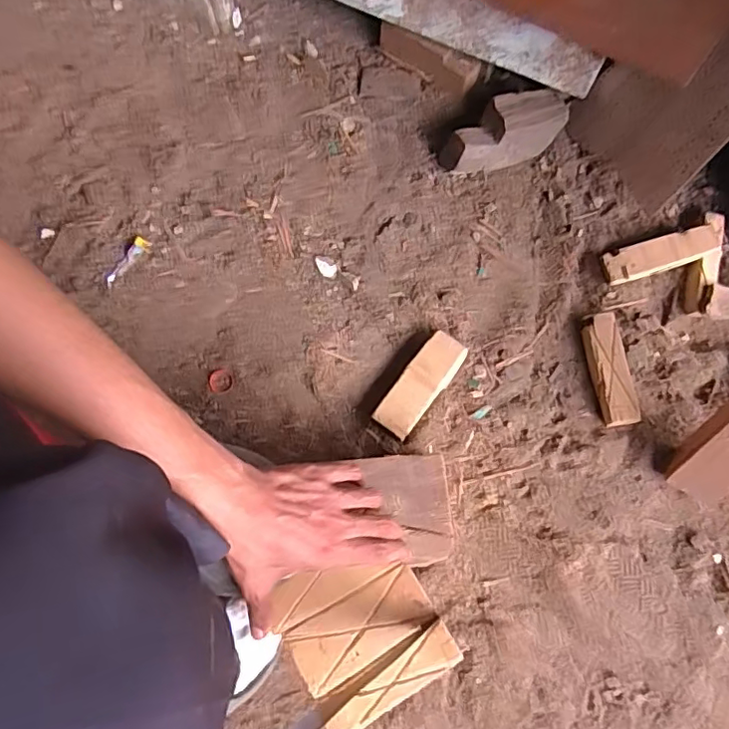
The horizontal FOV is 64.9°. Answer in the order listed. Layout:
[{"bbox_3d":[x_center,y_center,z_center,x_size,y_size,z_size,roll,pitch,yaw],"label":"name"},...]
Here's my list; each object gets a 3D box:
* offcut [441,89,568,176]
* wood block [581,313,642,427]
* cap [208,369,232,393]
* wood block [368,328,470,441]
[{"bbox_3d":[0.169,-0.287,0.709,0.161,0.069,0.056,-17,75,-3],"label":"offcut"},{"bbox_3d":[0.280,0.005,0.655,0.036,0.029,0.127,-8,75,0],"label":"wood block"},{"bbox_3d":[-0.165,0.020,0.658,0.026,0.004,0.028,0,75,2],"label":"cap"},{"bbox_3d":[0.064,0.023,0.654,0.048,0.022,0.128,37,79,10],"label":"wood block"}]

